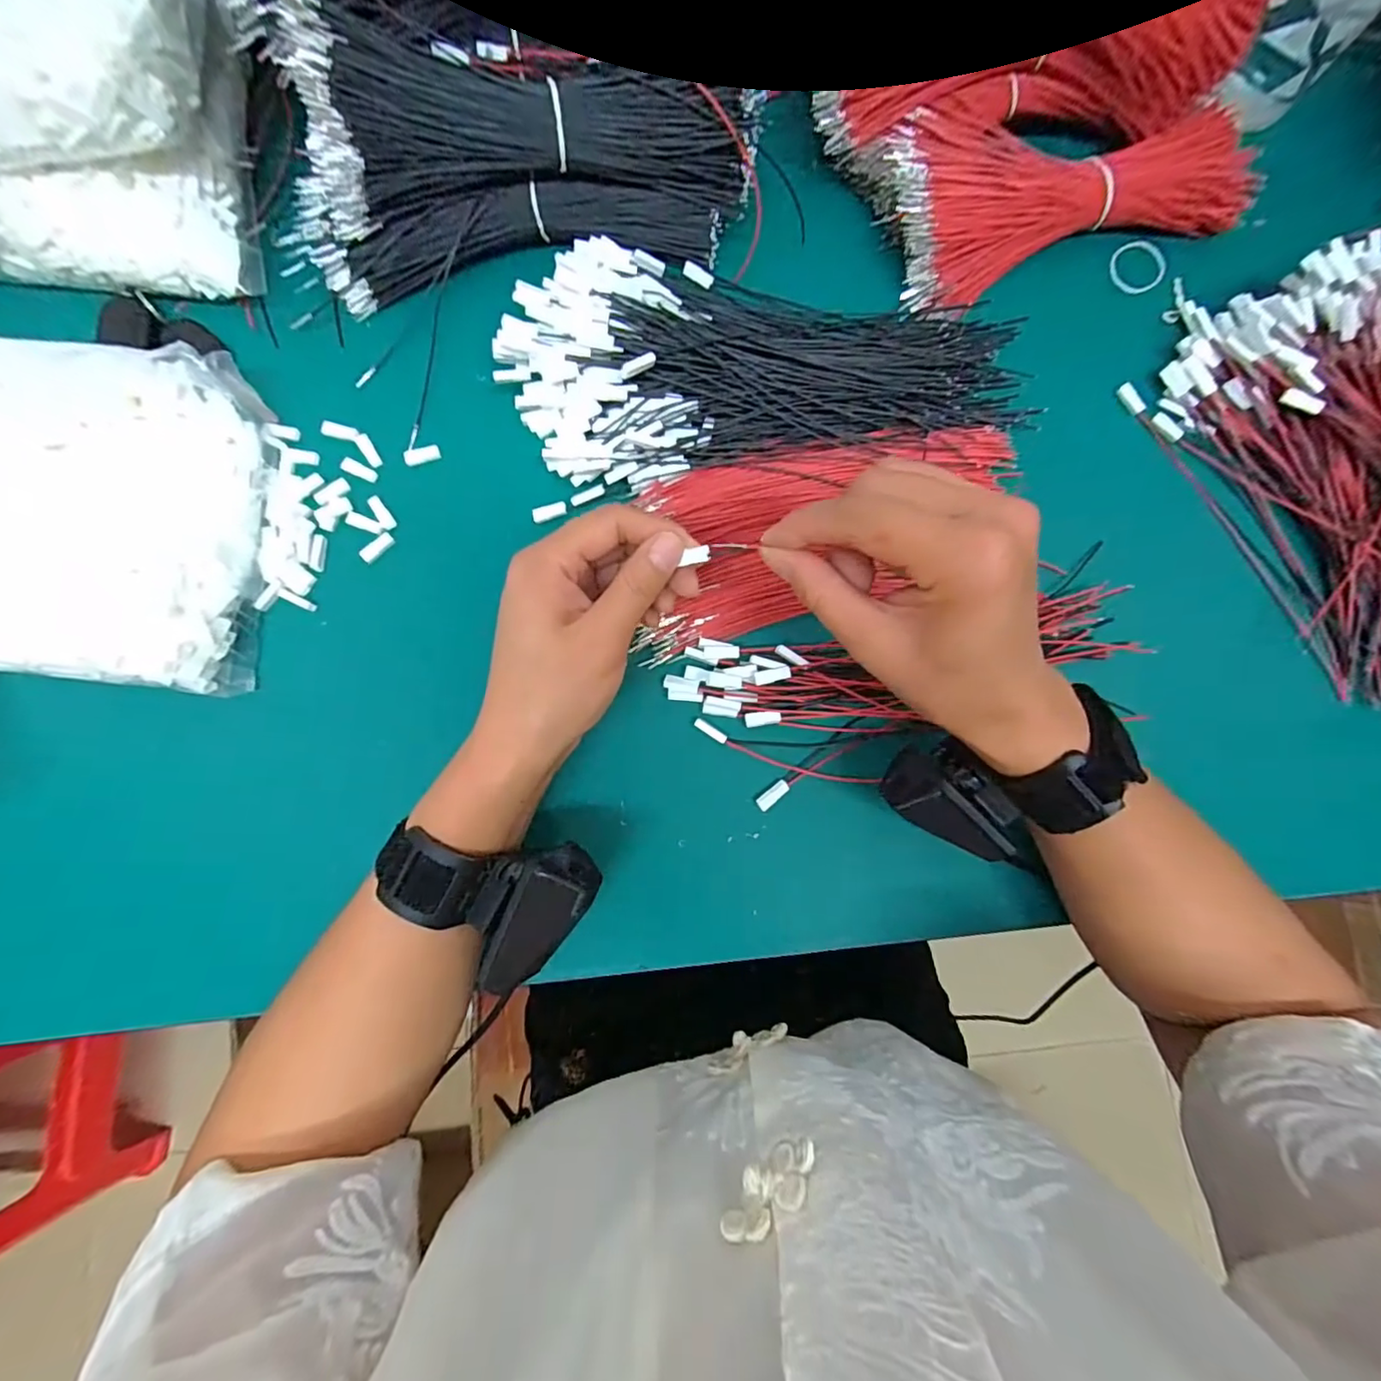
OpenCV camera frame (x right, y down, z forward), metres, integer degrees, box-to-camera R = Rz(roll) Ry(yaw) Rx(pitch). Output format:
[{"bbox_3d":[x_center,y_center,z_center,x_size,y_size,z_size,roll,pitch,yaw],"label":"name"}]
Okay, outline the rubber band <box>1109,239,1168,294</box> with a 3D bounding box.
[{"bbox_3d":[0.284,-0.269,0.372,0.026,0.004,0.032,-32,99,30],"label":"rubber band"}]

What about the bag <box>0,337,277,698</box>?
[{"bbox_3d":[-0.346,-0.097,0.302,0.235,0.051,0.173,7,83,-2],"label":"bag"}]

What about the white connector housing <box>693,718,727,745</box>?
[{"bbox_3d":[0.011,0.022,0.323,0.020,0.004,0.006,32,83,2],"label":"white connector housing"}]

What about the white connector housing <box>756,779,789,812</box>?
[{"bbox_3d":[0.045,0.057,0.320,0.020,0.004,0.008,-41,86,-6],"label":"white connector housing"}]

